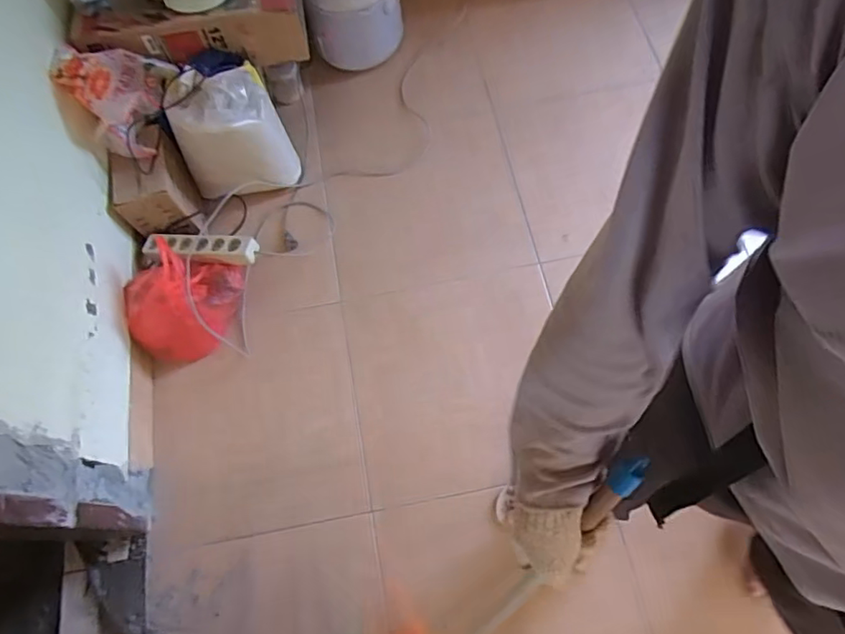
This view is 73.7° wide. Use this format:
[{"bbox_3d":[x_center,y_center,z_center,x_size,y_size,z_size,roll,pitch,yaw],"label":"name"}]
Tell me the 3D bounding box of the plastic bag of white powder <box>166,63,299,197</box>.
[{"bbox_3d":[-0.450,-0.417,1.339,0.258,0.291,0.150,-21,68,-6],"label":"plastic bag of white powder"}]

